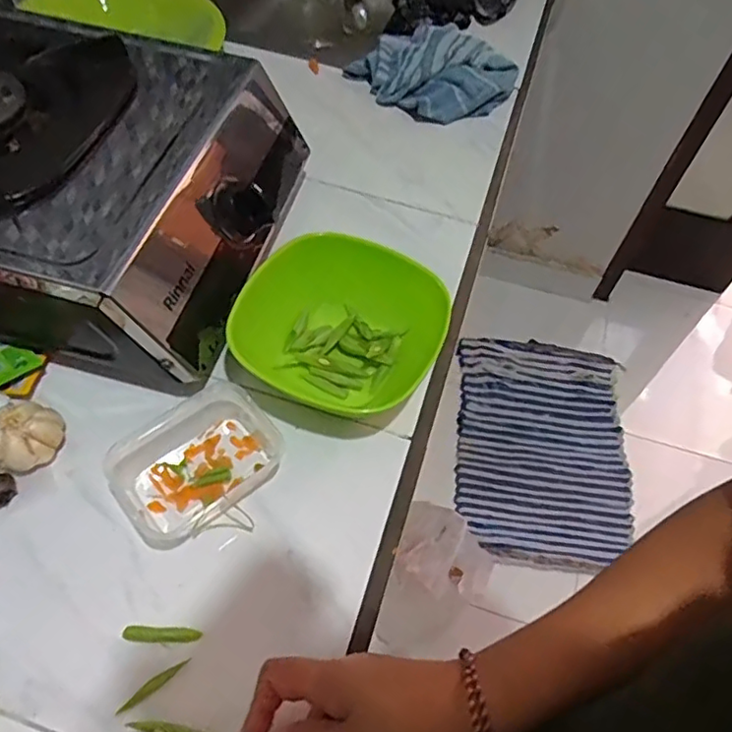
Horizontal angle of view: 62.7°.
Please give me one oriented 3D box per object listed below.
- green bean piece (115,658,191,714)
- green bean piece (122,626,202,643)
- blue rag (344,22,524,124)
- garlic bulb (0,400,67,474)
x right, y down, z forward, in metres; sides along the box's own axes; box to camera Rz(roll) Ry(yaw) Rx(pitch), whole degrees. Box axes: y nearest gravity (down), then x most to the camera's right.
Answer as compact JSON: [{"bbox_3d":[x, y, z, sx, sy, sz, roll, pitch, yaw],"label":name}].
[{"bbox_3d":[-0.126,0.189,0.356,0.045,0.004,0.008,-30,64,-21],"label":"green bean piece"},{"bbox_3d":[-0.126,0.166,0.371,0.045,0.006,0.009,2,57,-3],"label":"green bean piece"},{"bbox_3d":[0.079,-0.340,0.692,0.144,0.037,0.160,-37,67,-24],"label":"blue rag"},{"bbox_3d":[-0.238,0.050,0.419,0.046,0.031,0.044,2,57,-3],"label":"garlic bulb"}]

